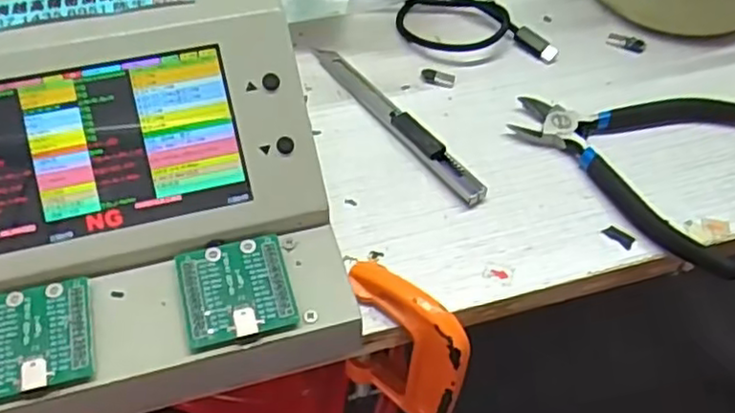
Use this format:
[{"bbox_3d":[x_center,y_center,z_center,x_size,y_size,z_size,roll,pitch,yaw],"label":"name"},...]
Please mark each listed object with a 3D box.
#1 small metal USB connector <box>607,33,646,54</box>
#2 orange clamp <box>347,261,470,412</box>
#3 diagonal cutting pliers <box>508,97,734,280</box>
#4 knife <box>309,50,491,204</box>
[{"bbox_3d":[0.146,-0.093,0.392,0.021,0.004,0.010,22,54,14],"label":"small metal USB connector"},{"bbox_3d":[0.015,0.063,0.301,0.019,0.085,0.061,-36,61,-27],"label":"orange clamp"},{"bbox_3d":[0.147,-0.031,0.344,0.105,0.010,0.123,-33,60,-25],"label":"diagonal cutting pliers"},{"bbox_3d":[0.013,-0.046,0.349,0.013,0.010,0.129,-28,58,-23],"label":"knife"}]

